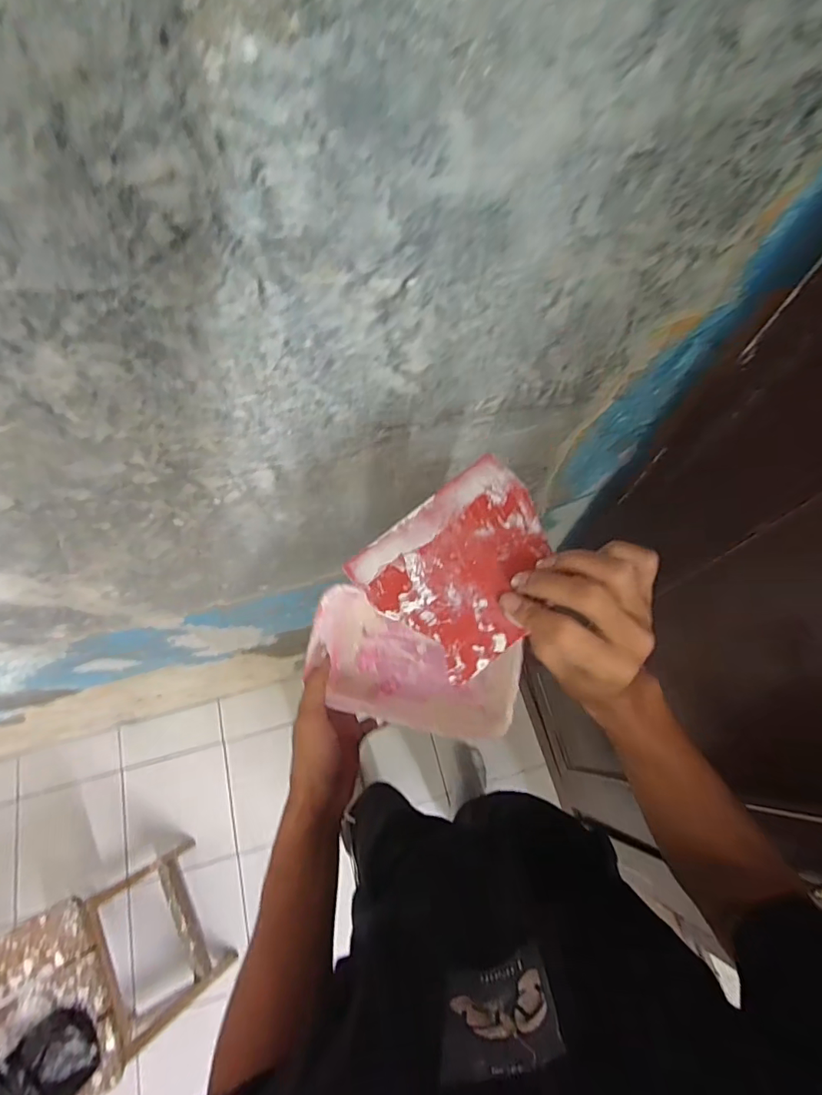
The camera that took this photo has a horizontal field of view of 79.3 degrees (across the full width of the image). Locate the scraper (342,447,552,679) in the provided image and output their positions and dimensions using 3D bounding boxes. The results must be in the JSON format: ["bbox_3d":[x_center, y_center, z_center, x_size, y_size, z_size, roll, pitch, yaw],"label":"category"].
[{"bbox_3d":[0.038,0.011,0.317,0.121,0.013,0.106,-37,72,-11],"label":"scraper"}]

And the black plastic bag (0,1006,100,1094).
[{"bbox_3d":[-0.582,0.820,0.770,0.090,0.155,0.122,-36,72,-11],"label":"black plastic bag"}]

